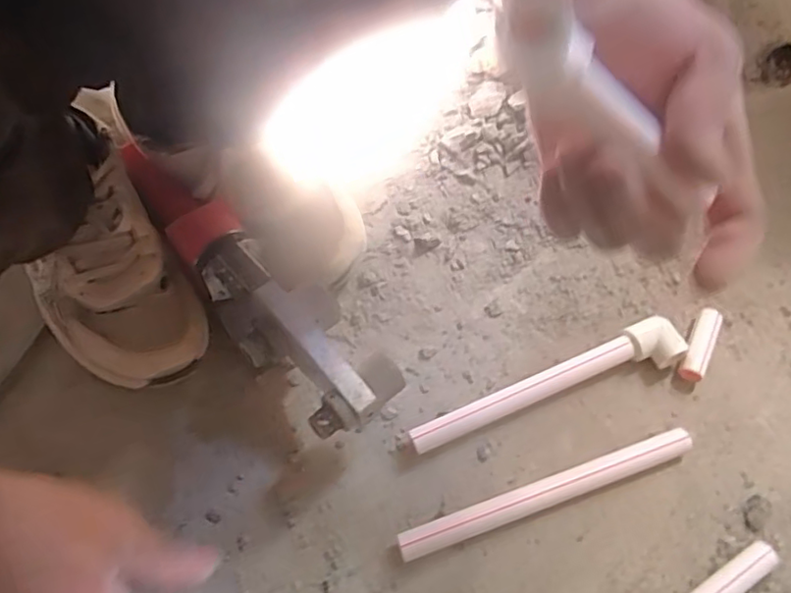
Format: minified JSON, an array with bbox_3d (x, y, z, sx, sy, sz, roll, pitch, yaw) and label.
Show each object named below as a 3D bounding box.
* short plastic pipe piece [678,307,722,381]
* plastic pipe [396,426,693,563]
[{"bbox_3d":[0.264,0.041,0.528,0.019,0.019,0.067,27,66,9],"label":"short plastic pipe piece"},{"bbox_3d":[0.118,0.151,0.472,0.240,0.016,0.021,-17,67,-11],"label":"plastic pipe"}]

